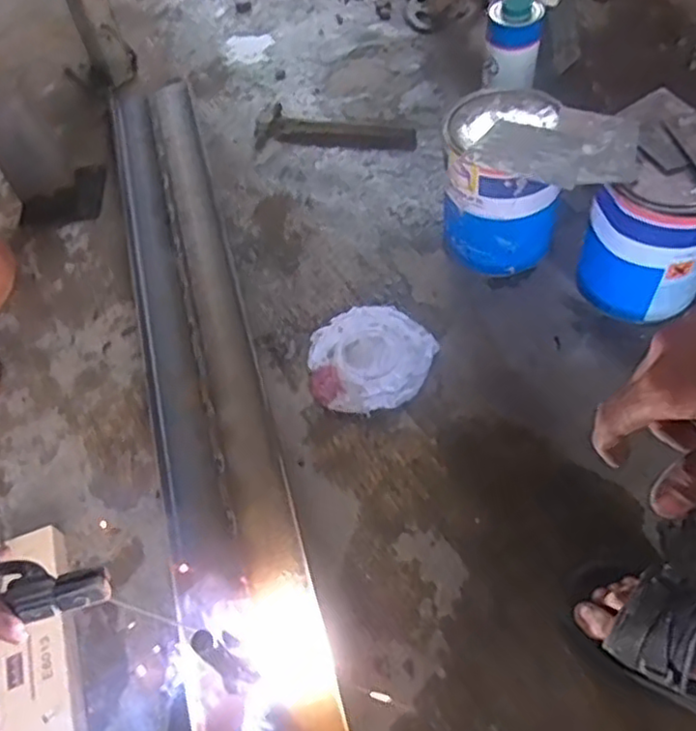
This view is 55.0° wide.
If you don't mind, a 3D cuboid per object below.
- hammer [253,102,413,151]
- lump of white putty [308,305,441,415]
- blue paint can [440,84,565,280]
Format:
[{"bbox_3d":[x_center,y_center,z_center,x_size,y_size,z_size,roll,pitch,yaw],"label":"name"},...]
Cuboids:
[{"bbox_3d":[-0.023,-0.430,1.228,0.290,0.029,0.079,6,59,6],"label":"hammer"},{"bbox_3d":[0.030,-0.012,0.962,0.185,0.037,0.169,-3,57,5],"label":"lump of white putty"},{"bbox_3d":[0.217,-0.257,0.970,0.158,0.222,0.163,-3,57,5],"label":"blue paint can"}]

